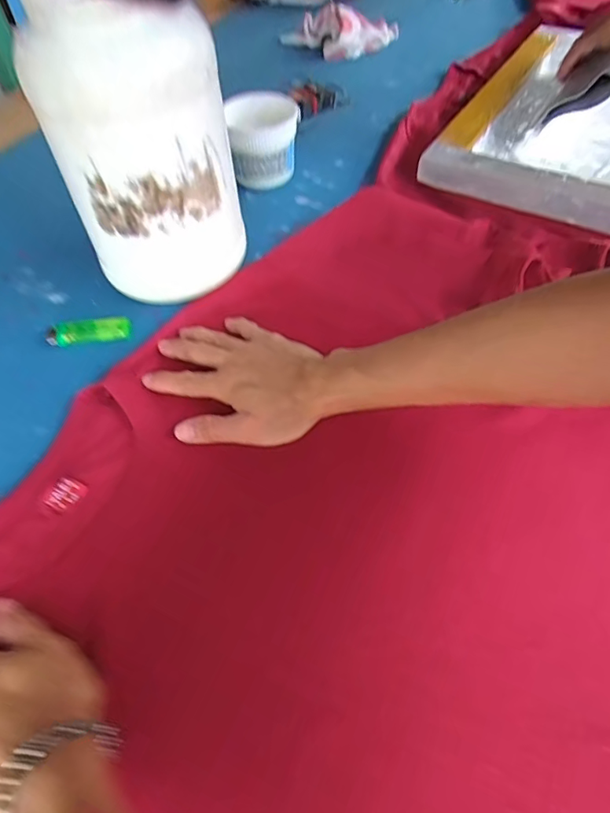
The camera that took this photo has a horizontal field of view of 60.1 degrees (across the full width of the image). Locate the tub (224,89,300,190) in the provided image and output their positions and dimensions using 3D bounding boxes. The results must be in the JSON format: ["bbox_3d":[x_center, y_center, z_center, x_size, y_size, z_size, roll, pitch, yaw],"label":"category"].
[{"bbox_3d":[-0.049,-0.328,0.643,0.086,0.093,0.085,-2,53,2],"label":"tub"}]

